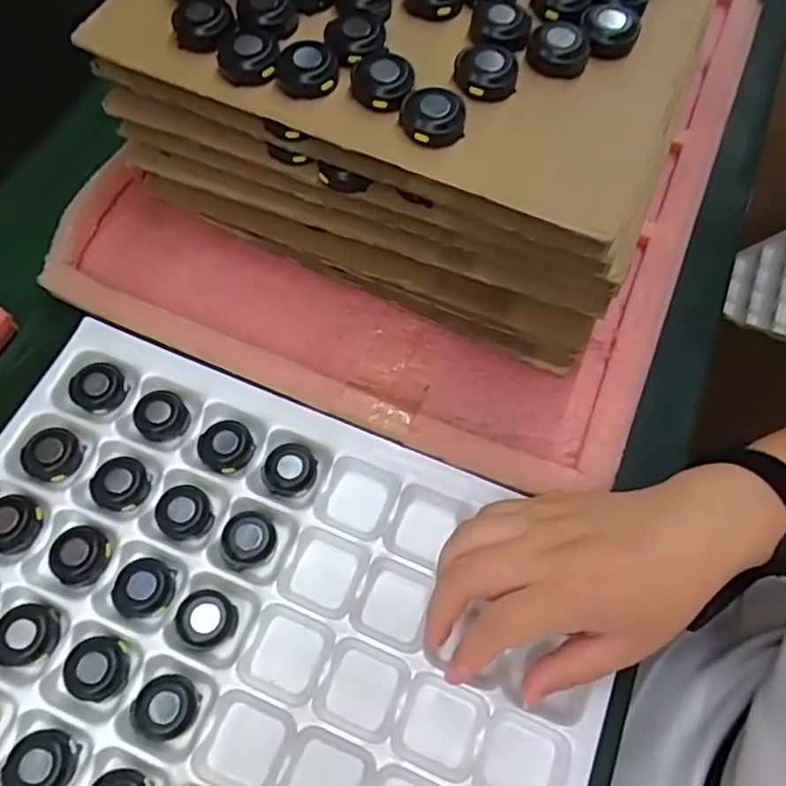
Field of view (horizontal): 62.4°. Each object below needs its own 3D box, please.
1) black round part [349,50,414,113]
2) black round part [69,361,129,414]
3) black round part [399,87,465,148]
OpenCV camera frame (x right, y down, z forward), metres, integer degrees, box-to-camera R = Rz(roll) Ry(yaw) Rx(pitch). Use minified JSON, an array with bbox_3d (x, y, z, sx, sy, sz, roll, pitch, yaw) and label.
[{"bbox_3d":[-0.005,-0.154,0.318,0.030,0.014,0.029,1,64,-3],"label":"black round part"},{"bbox_3d":[-0.174,-0.004,0.384,0.031,0.012,0.029,1,64,-3],"label":"black round part"},{"bbox_3d":[0.018,-0.132,0.309,0.029,0.014,0.027,1,64,-3],"label":"black round part"}]

